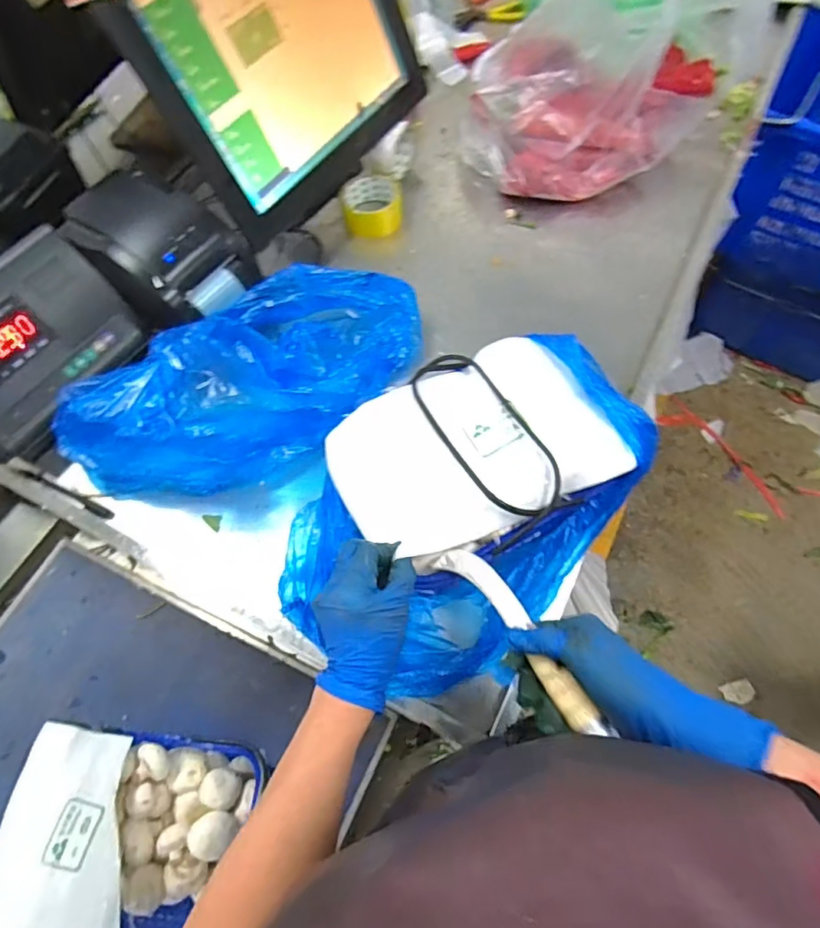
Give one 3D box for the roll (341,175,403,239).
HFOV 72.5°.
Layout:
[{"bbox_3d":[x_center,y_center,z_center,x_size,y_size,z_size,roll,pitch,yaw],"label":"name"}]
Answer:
[{"bbox_3d":[-0.057,-0.403,0.871,0.089,0.041,0.088,-1,64,3],"label":"roll"}]

